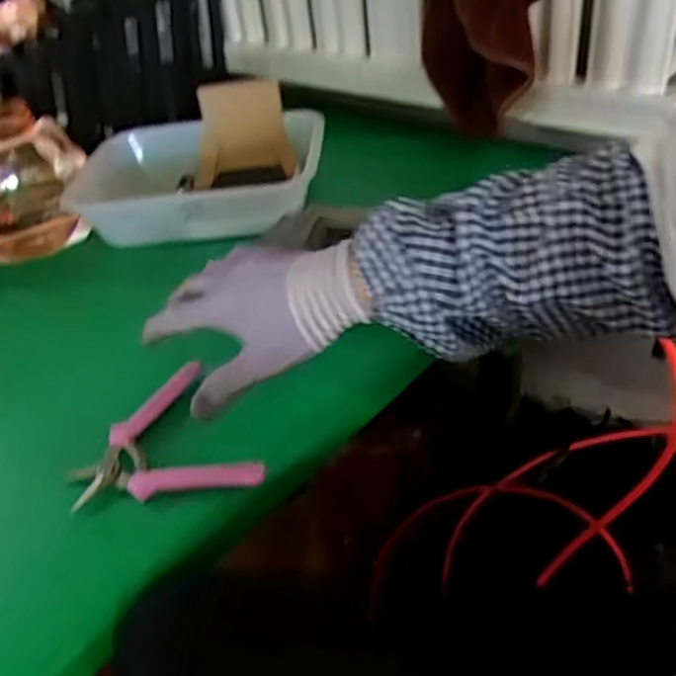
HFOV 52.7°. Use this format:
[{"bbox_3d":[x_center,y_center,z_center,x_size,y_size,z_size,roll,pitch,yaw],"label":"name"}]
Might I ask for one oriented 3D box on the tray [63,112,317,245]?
[{"bbox_3d":[-0.162,-0.180,0.788,0.290,0.067,0.193,2,42,12],"label":"tray"}]

